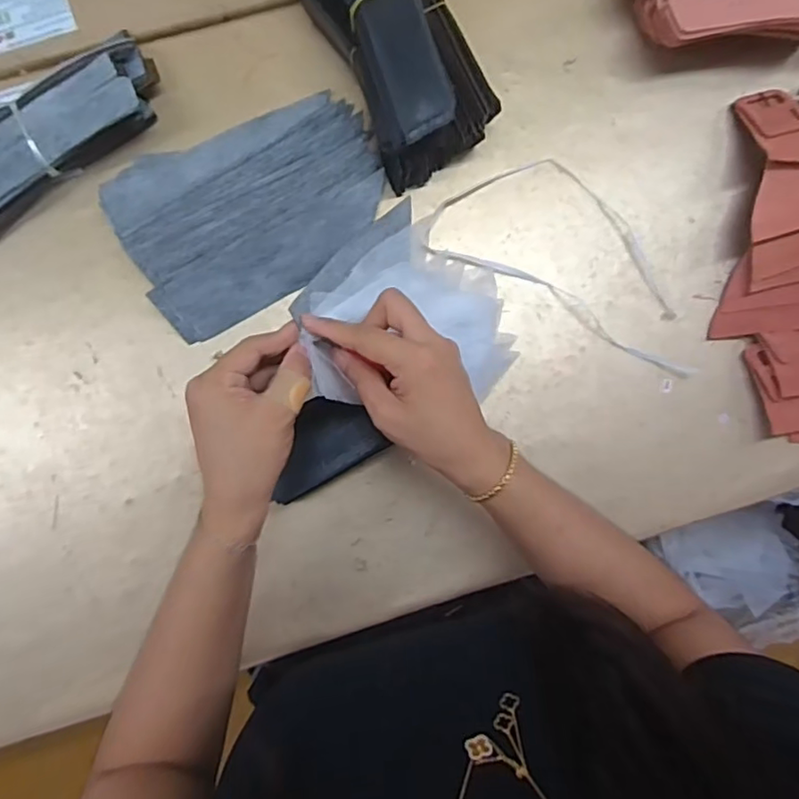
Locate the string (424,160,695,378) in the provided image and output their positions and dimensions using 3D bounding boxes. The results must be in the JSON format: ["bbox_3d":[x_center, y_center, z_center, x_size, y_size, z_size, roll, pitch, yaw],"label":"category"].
[{"bbox_3d":[0.157,-0.128,0.512,0.255,0.011,0.120,26,87,-2],"label":"string"}]

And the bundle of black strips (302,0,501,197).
[{"bbox_3d":[-0.003,-0.292,0.466,0.102,0.093,0.213,-26,90,-4],"label":"bundle of black strips"}]

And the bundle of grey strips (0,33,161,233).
[{"bbox_3d":[-0.286,-0.209,0.478,0.208,0.045,0.071,-39,90,-4],"label":"bundle of grey strips"}]

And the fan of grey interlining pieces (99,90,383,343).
[{"bbox_3d":[-0.118,-0.160,0.486,0.213,0.038,0.150,-28,90,-4],"label":"fan of grey interlining pieces"}]

